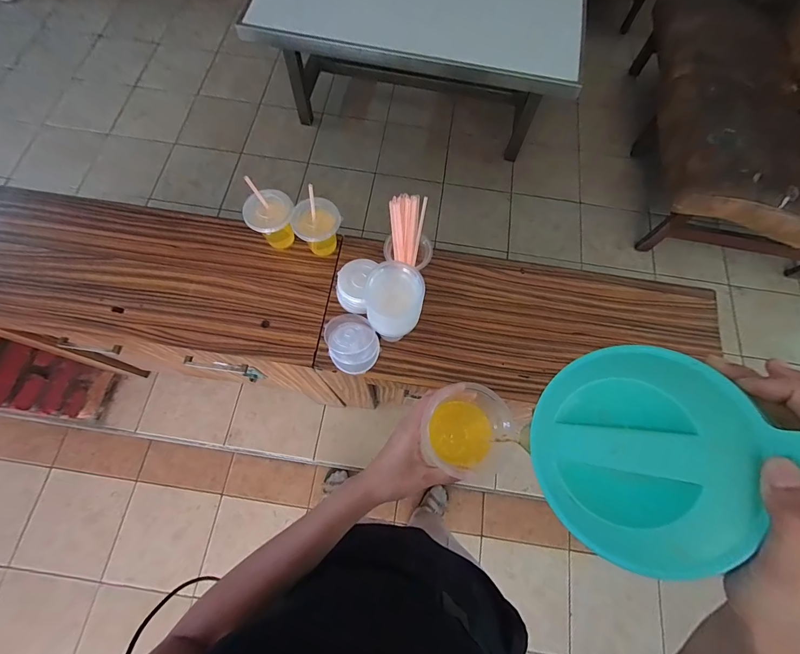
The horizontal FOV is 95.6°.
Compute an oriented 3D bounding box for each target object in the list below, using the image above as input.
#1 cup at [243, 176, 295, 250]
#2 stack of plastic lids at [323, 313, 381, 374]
[{"bbox_3d":[-0.249,-0.216,0.695,0.088,0.165,0.083,1,71,-2],"label":"cup"},{"bbox_3d":[-0.091,0.027,0.690,0.091,0.032,0.121,-22,73,-9],"label":"stack of plastic lids"}]

